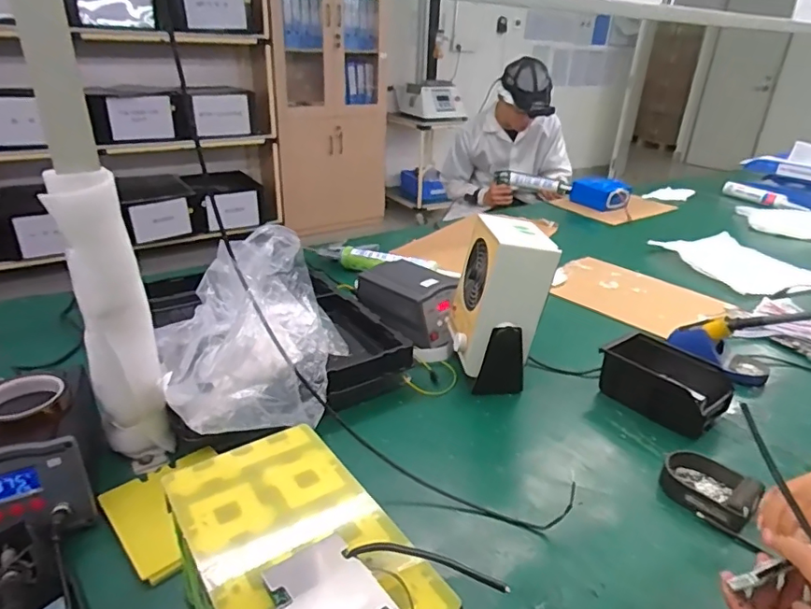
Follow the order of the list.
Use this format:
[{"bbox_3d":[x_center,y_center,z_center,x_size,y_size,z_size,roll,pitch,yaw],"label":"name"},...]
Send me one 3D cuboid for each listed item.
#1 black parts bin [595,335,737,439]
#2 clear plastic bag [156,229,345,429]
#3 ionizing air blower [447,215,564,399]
[{"bbox_3d":[0.399,0.121,0.808,0.115,0.074,0.168,-19,33,-36],"label":"black parts bin"},{"bbox_3d":[-0.193,0.012,0.682,0.240,0.202,0.264,-10,29,-23],"label":"clear plastic bag"},{"bbox_3d":[0.141,0.002,0.829,0.126,0.251,0.147,-1,27,-7],"label":"ionizing air blower"}]

